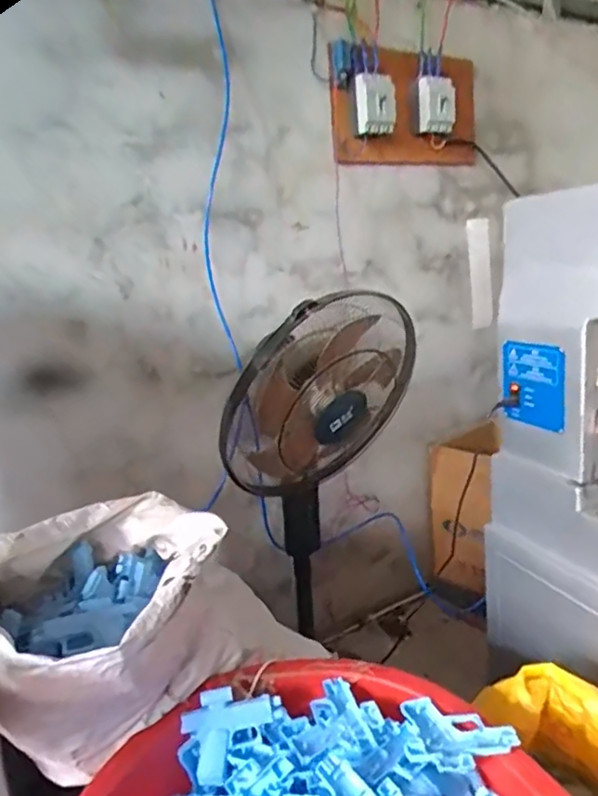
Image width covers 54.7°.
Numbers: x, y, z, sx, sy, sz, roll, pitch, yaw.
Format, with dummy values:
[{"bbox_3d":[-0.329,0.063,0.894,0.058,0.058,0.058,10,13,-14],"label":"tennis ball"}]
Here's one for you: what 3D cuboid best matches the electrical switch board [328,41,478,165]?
[{"bbox_3d":[0.331,-0.853,1.703,0.518,0.291,0.096,-13,15,-31],"label":"electrical switch board"}]

